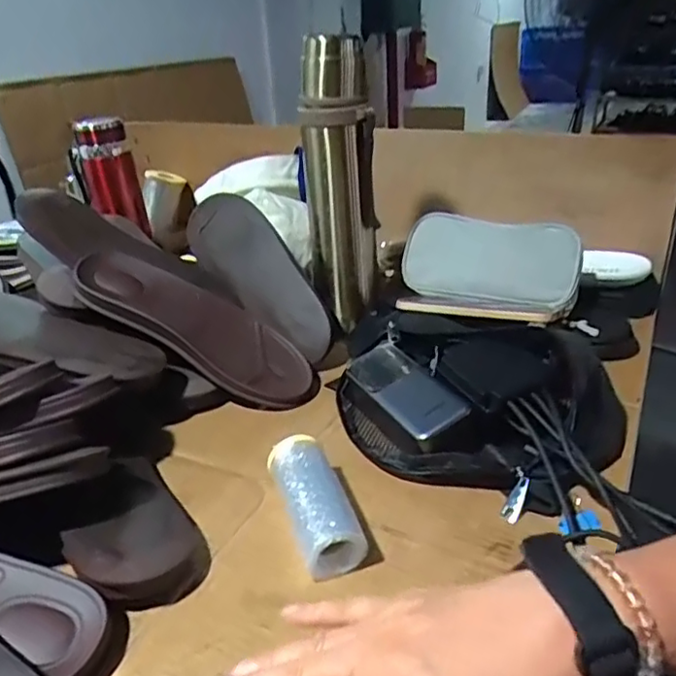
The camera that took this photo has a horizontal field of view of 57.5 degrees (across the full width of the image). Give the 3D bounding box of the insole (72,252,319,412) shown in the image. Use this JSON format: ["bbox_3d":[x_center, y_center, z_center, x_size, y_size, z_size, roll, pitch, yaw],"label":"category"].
[{"bbox_3d":[-0.143,-0.013,0.638,0.265,0.033,0.096,30,32,0],"label":"insole"}]

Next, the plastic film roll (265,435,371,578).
[{"bbox_3d":[-0.018,0.122,0.457,0.044,0.045,0.105,-12,29,-16],"label":"plastic film roll"}]

